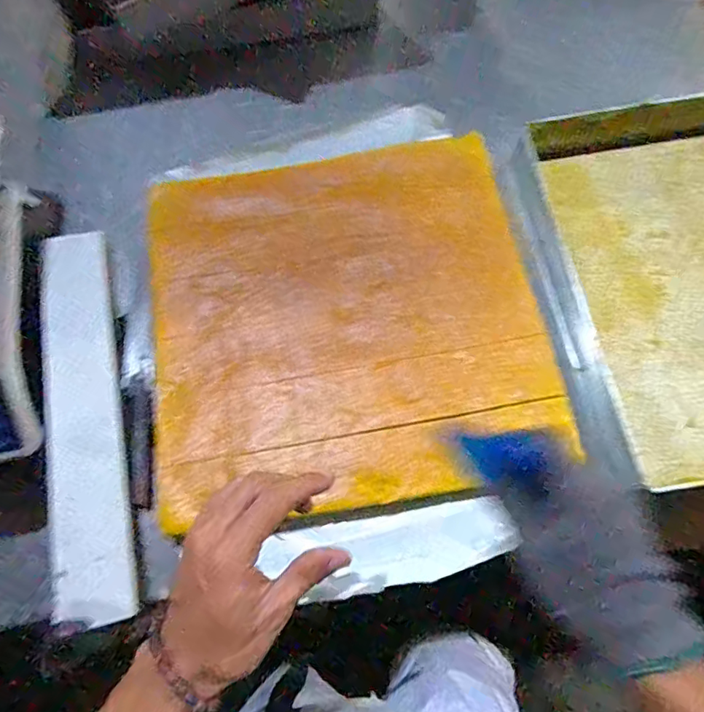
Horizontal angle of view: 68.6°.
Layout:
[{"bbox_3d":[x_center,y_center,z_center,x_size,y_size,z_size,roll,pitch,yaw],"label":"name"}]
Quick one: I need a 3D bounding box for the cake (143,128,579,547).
[{"bbox_3d":[-0.012,-0.058,0.591,0.425,0.030,0.431,-9,70,-1],"label":"cake"}]

